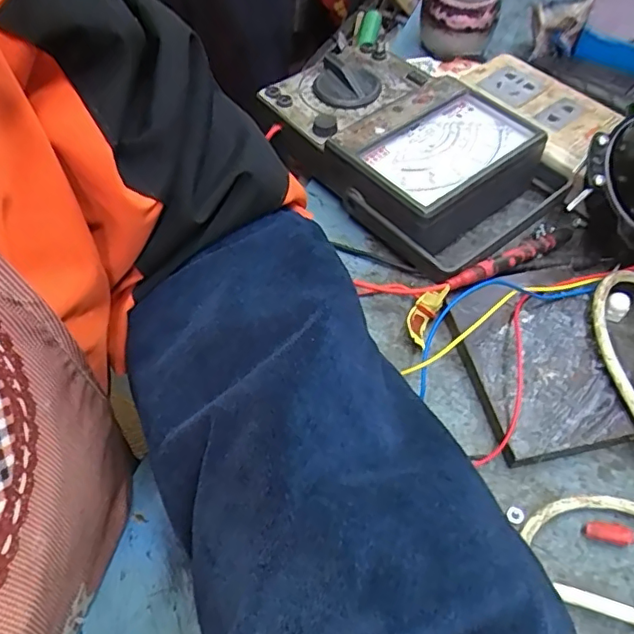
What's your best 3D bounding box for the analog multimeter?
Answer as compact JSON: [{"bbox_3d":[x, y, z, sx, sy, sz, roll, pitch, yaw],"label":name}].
[{"bbox_3d":[0.054,-0.113,0.371,0.108,0.046,0.184,-37,63,-23],"label":"analog multimeter"}]

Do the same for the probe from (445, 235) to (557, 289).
[{"bbox_3d":[0.109,-0.033,0.332,0.082,0.016,0.011,-27,59,-18],"label":"probe"}]

